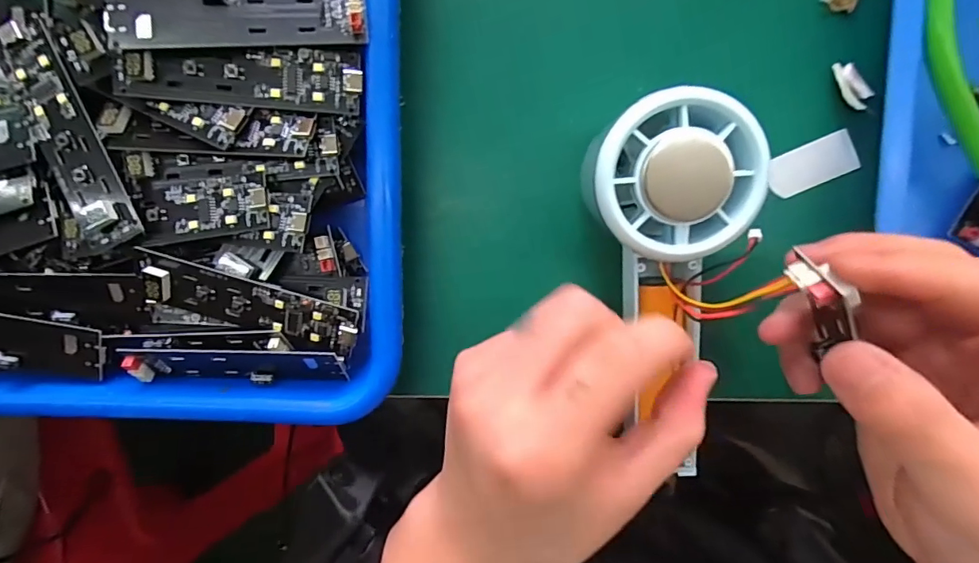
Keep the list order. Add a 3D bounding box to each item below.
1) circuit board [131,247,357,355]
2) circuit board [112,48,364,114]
[{"bbox_3d":[-0.097,0.011,0.195,0.085,0.013,0.023,17,93,2],"label":"circuit board"},{"bbox_3d":[-0.097,-0.080,0.186,0.091,0.006,0.022,2,101,-6],"label":"circuit board"}]

